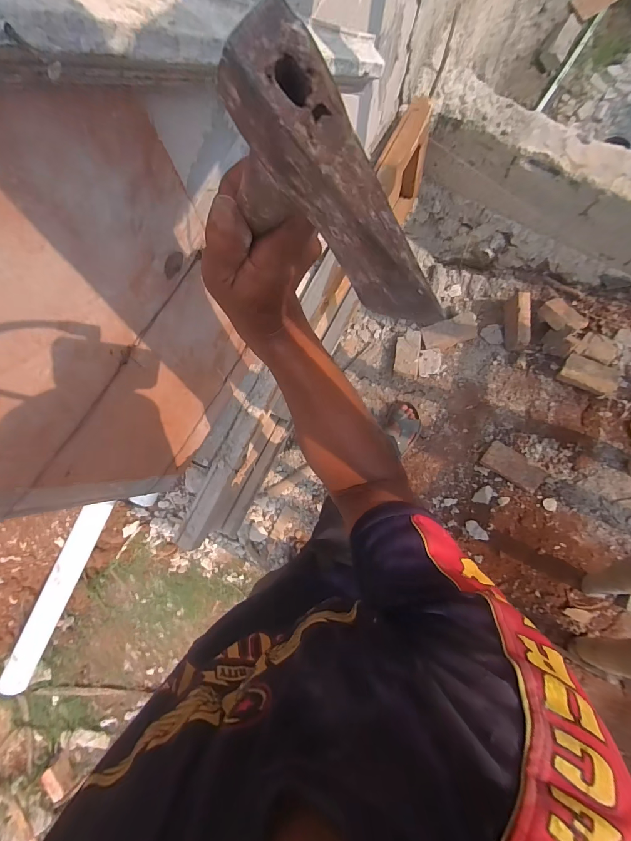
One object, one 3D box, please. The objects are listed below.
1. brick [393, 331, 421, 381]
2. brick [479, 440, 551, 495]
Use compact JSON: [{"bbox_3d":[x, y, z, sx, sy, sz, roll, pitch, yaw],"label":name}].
[{"bbox_3d":[0.324,-0.235,1.280,0.081,0.051,0.180,6,83,3],"label":"brick"},{"bbox_3d":[0.602,0.141,1.105,0.172,0.035,0.079,37,86,23],"label":"brick"}]

